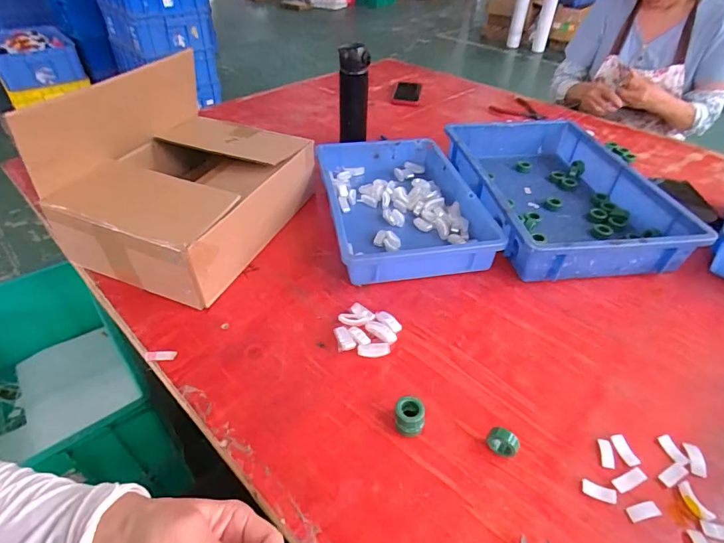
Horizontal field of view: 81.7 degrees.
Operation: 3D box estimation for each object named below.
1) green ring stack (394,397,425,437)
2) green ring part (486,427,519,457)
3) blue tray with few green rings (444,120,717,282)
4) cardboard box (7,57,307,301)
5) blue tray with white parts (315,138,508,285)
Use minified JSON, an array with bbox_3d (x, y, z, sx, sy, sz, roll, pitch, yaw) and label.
[{"bbox_3d":[0.050,0.155,0.445,0.030,0.028,0.031,9,41,8],"label":"green ring stack"},{"bbox_3d":[0.142,0.174,0.424,0.030,0.030,0.015,18,43,19],"label":"green ring part"},{"bbox_3d":[0.344,-0.154,0.771,0.289,0.078,0.431,-5,41,-7],"label":"blue tray with few green rings"},{"bbox_3d":[-0.274,-0.158,0.657,0.276,0.212,0.346,15,43,15],"label":"cardboard box"},{"bbox_3d":[0.065,-0.124,0.738,0.250,0.064,0.362,-7,41,-10],"label":"blue tray with white parts"}]

